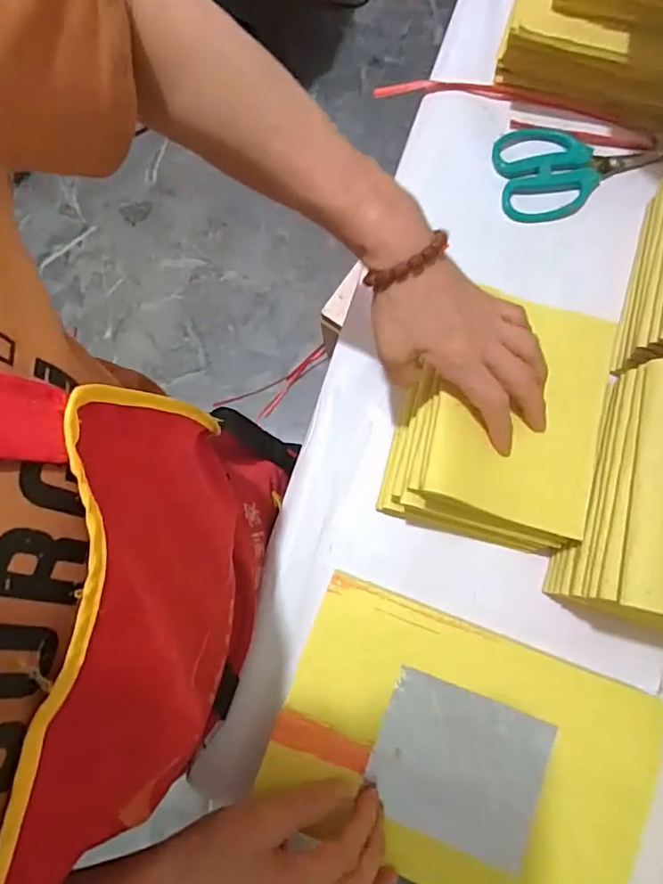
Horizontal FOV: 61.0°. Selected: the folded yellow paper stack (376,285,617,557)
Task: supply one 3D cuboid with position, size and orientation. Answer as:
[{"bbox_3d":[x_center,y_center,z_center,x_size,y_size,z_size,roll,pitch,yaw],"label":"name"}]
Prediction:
[{"bbox_3d":[0.119,-0.016,0.403,0.132,0.072,0.164,14,79,4],"label":"folded yellow paper stack"}]

